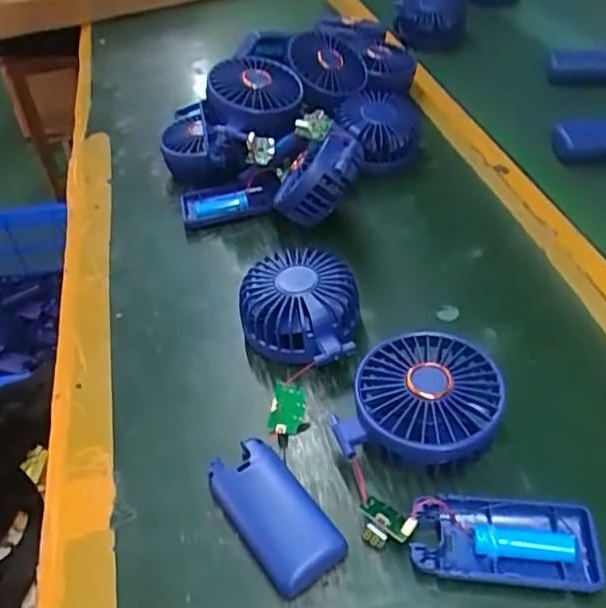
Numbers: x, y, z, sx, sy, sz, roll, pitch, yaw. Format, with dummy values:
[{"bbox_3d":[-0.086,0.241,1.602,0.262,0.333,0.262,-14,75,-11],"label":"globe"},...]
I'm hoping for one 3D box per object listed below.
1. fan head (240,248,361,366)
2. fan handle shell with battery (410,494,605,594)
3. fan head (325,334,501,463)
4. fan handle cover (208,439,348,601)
[{"bbox_3d":[-0.001,0.007,0.442,0.080,0.049,0.085,-4,44,4],"label":"fan head"},{"bbox_3d":[0.107,0.128,0.330,0.093,0.016,0.047,2,45,10],"label":"fan handle shell with battery"},{"bbox_3d":[0.073,0.062,0.379,0.090,0.049,0.085,-4,44,4],"label":"fan head"},{"bbox_3d":[-0.017,0.120,0.352,0.044,0.016,0.090,-30,48,-21],"label":"fan handle cover"}]

